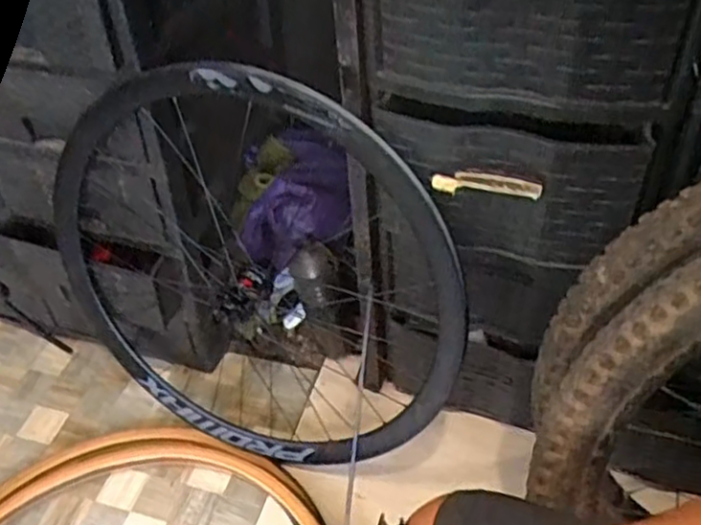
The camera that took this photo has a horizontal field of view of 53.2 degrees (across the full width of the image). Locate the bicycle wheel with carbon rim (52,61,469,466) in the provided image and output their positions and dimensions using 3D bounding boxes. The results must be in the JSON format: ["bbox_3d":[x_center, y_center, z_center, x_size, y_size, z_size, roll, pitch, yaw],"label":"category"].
[{"bbox_3d":[-0.169,0.036,1.003,0.667,0.623,0.185,9,47,14],"label":"bicycle wheel with carbon rim"}]

